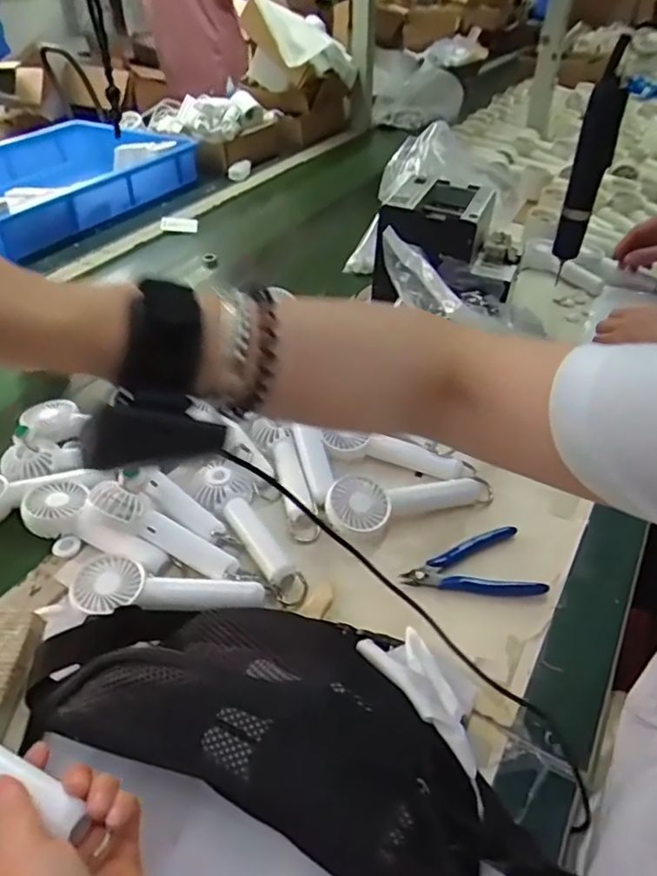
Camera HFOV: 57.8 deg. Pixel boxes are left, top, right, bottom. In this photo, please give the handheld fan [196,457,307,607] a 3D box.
[{"bbox_3d":[-0.071,0.079,0.522,0.053,0.033,0.154,-20,45,-21],"label":"handheld fan"}]

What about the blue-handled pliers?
[{"bbox_3d":[0.122,0.117,0.507,0.114,0.014,0.066,-12,43,-13],"label":"blue-handled pliers"}]

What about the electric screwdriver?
[{"bbox_3d":[0.306,-0.317,0.693,0.040,0.226,0.038,14,43,16],"label":"electric screwdriver"}]

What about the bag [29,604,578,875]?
[{"bbox_3d":[-0.017,0.170,0.380,0.342,0.103,0.138,15,44,17],"label":"bag"}]

